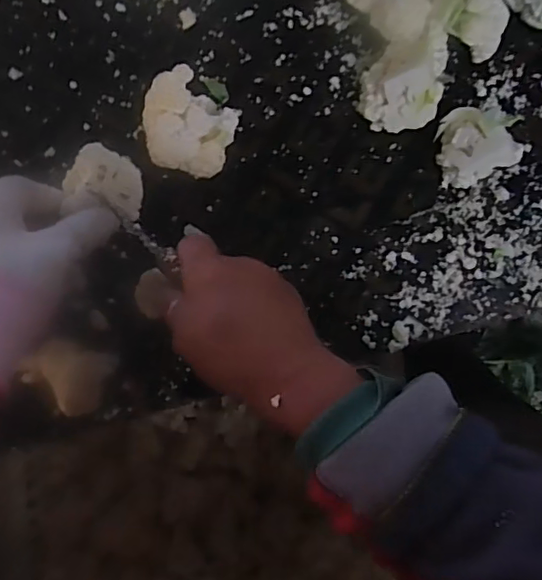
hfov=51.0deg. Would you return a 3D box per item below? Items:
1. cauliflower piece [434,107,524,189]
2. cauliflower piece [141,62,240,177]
[{"bbox_3d":[0.147,-0.106,0.413,0.054,0.050,0.050,1,82,-5],"label":"cauliflower piece"},{"bbox_3d":[-0.054,-0.112,0.387,0.054,0.059,0.059,1,82,-5],"label":"cauliflower piece"}]

